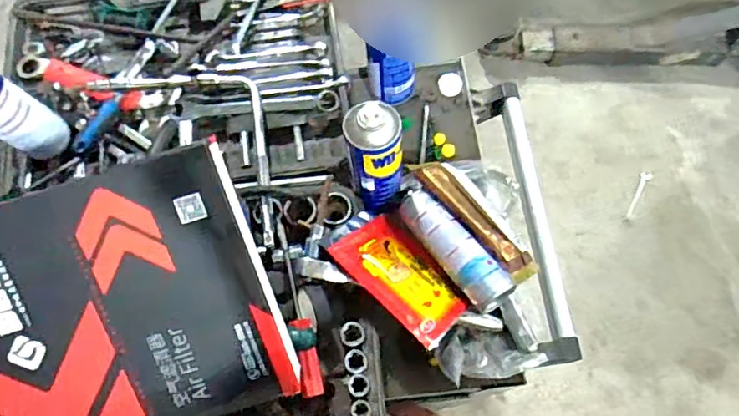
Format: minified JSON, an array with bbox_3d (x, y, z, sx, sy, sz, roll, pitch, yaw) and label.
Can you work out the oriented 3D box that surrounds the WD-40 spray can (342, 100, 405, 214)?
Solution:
[{"bbox_3d":[0.008,-0.056,0.637,0.064,0.158,0.068,0,68,1],"label":"WD-40 spray can"}]

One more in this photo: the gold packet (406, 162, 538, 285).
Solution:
[{"bbox_3d":[0.128,0.011,0.667,0.044,0.034,0.186,-38,73,-13],"label":"gold packet"}]

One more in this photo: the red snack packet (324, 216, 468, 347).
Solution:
[{"bbox_3d":[0.039,0.079,0.650,0.158,0.022,0.115,43,41,15],"label":"red snack packet"}]

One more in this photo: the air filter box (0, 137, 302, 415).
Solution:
[{"bbox_3d":[-0.244,0.100,0.524,0.299,0.044,0.267,-16,105,-3],"label":"air filter box"}]

